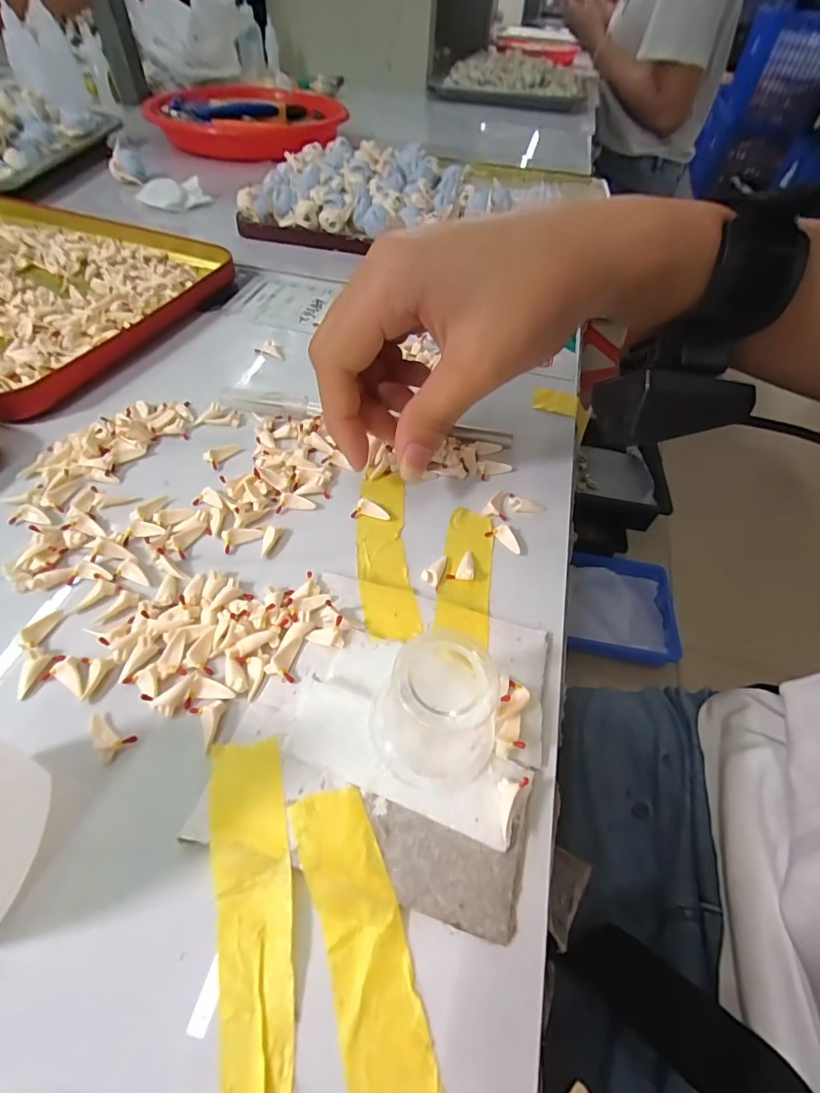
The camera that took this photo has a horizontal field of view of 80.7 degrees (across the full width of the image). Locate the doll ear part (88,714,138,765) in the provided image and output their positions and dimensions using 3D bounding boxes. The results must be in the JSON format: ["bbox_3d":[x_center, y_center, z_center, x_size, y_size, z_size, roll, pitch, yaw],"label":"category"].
[{"bbox_3d":[-0.093,0.058,0.146,0.017,0.005,0.009,22,54,13],"label":"doll ear part"}]

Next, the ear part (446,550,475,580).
[{"bbox_3d":[0.022,0.007,0.194,0.010,0.005,0.017,19,53,10],"label":"ear part"}]

